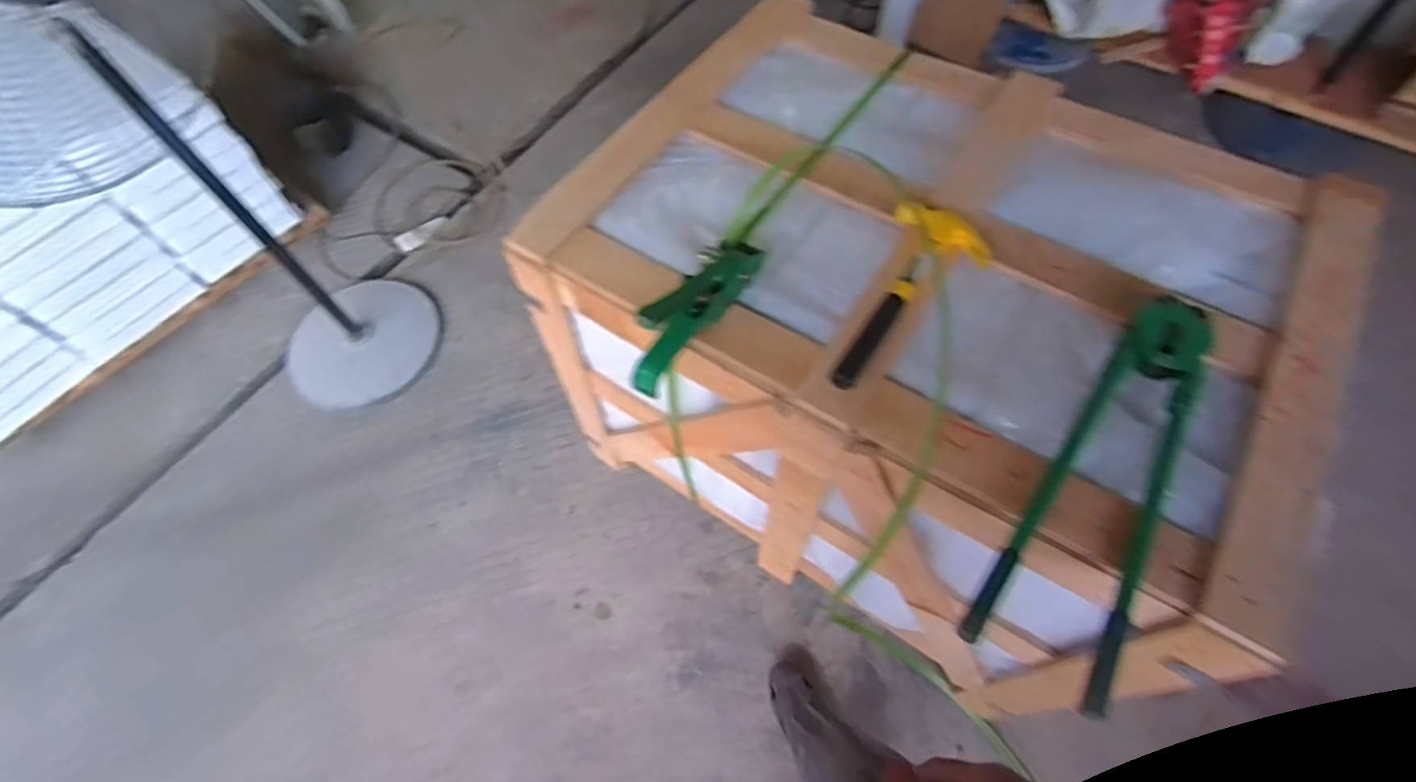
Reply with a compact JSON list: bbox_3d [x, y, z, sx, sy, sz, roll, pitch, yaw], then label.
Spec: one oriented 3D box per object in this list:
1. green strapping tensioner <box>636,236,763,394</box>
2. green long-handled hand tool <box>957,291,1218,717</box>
[{"bbox_3d":[-0.014,-0.108,0.823,0.070,0.116,0.268,28,68,16],"label":"green strapping tensioner"},{"bbox_3d":[0.480,0.093,0.729,0.152,0.036,0.519,34,69,19],"label":"green long-handled hand tool"}]

